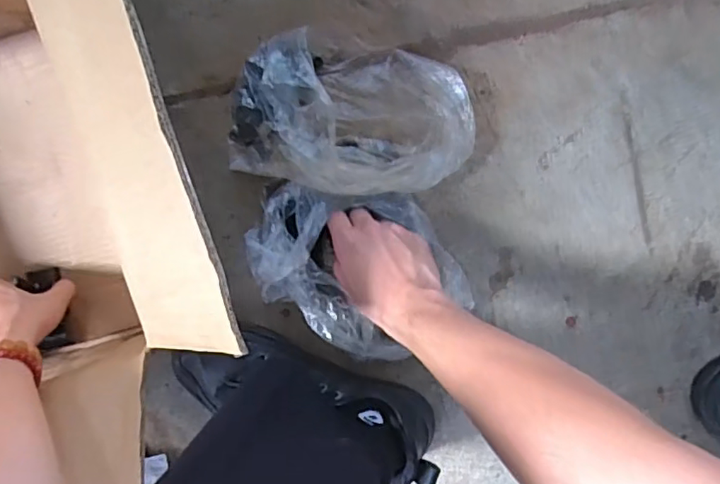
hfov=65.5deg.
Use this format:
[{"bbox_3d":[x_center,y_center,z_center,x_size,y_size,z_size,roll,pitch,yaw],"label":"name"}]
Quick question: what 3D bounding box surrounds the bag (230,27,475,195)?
[{"bbox_3d":[-0.016,-0.121,0.530,0.209,0.073,0.144,8,93,-2],"label":"bag"}]

